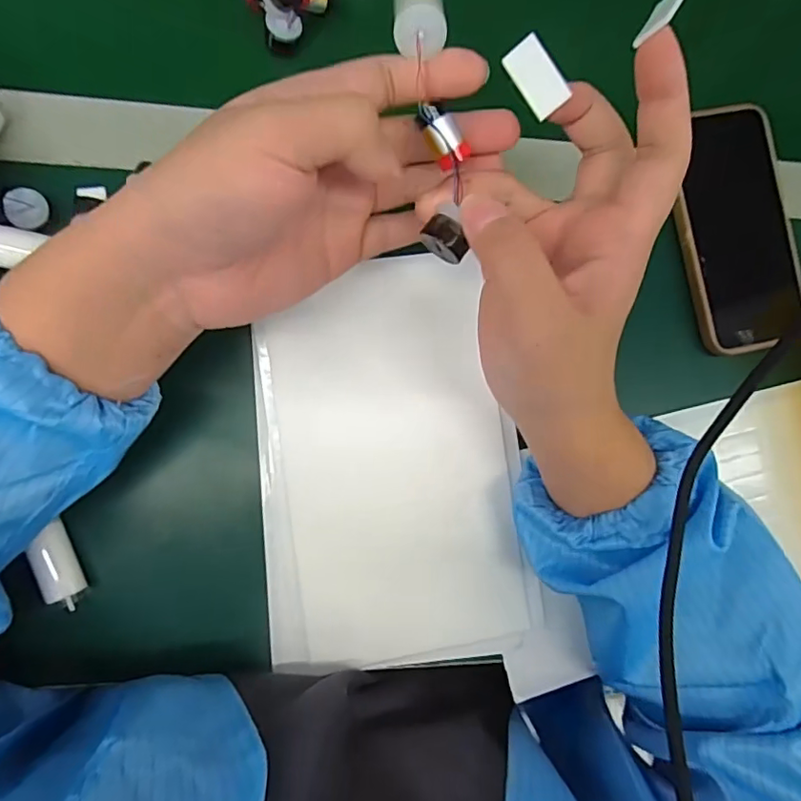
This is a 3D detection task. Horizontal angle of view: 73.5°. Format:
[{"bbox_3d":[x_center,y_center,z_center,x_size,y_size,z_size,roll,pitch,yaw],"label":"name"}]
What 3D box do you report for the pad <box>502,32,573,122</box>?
[{"bbox_3d":[0.056,-0.133,0.221,0.016,0.004,0.029,-33,96,26],"label":"pad"}]

